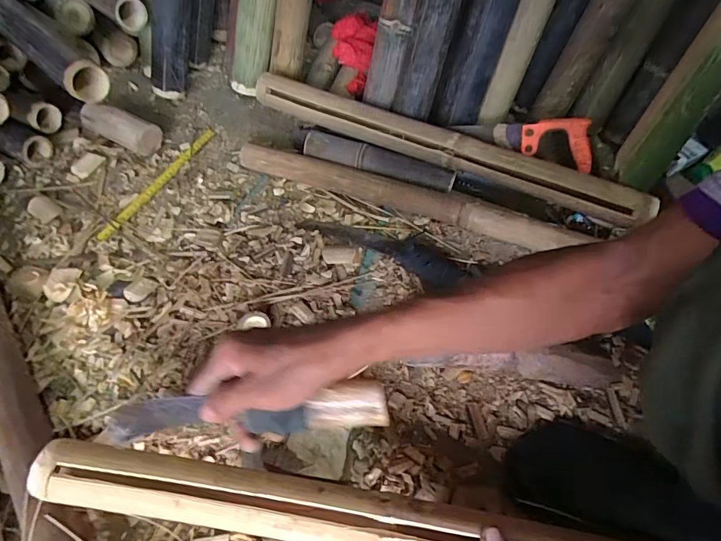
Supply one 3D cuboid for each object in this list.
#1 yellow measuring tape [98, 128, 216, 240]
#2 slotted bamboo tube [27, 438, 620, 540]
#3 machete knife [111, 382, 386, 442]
[{"bbox_3d":[-0.359,-0.164,0.782,0.021,0.008,0.300,22,59,14],"label":"yellow measuring tape"},{"bbox_3d":[0.016,0.243,0.412,0.642,0.039,0.057,11,57,0],"label":"slotted bamboo tube"},{"bbox_3d":[-0.095,0.115,0.357,0.232,0.035,0.033,-3,56,4],"label":"machete knife"}]

